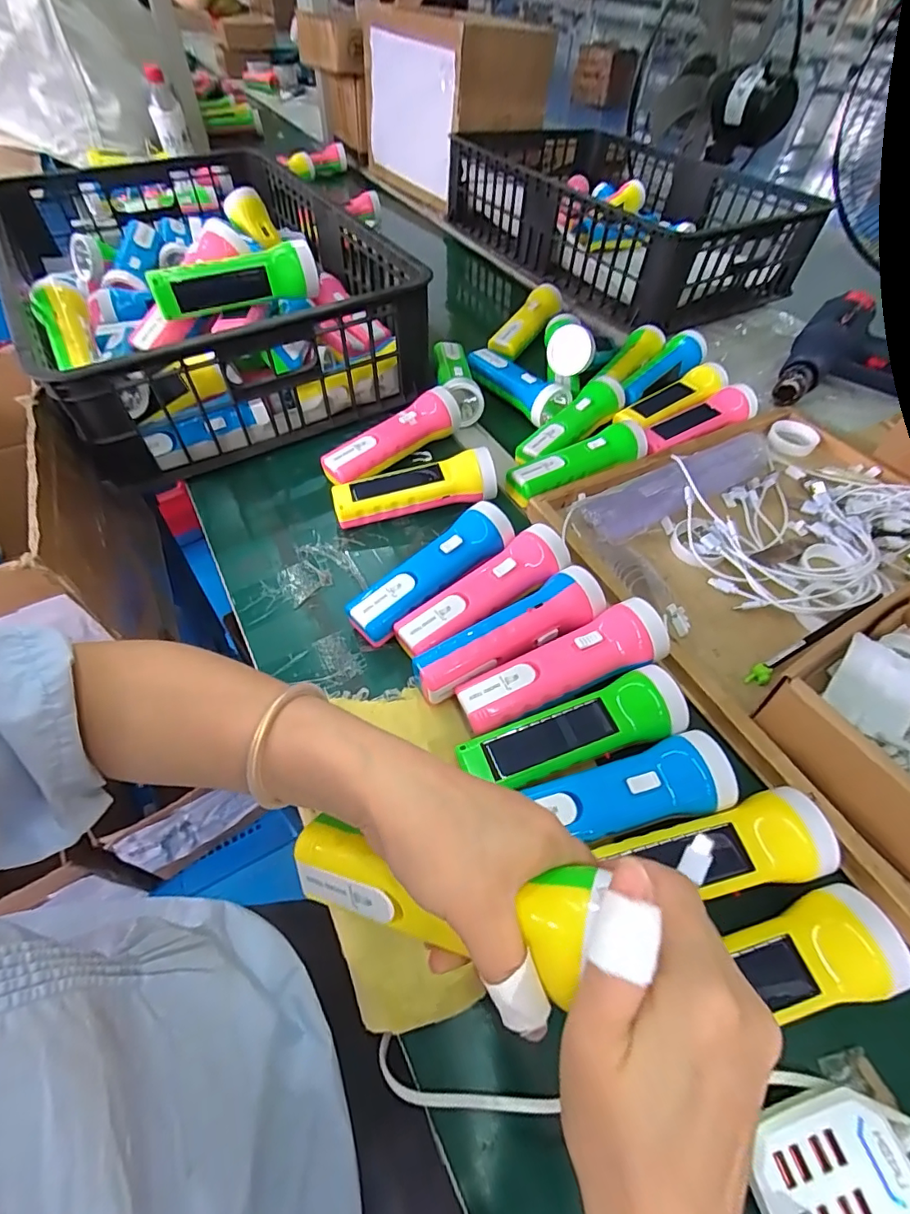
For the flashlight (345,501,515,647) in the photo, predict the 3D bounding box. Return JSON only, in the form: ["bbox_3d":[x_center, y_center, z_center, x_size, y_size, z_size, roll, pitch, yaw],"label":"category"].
[{"bbox_3d":[-0.019,-0.031,0.449,0.164,0.044,0.050,-34,62,-25],"label":"flashlight"}]

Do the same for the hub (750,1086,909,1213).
[{"bbox_3d":[0.179,0.276,0.249,0.077,0.033,0.054,-15,57,-7],"label":"hub"}]

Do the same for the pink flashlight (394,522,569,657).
[{"bbox_3d":[0.028,-0.007,0.437,0.166,0.038,0.049,-32,61,-24],"label":"pink flashlight"}]

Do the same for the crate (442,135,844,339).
[{"bbox_3d":[0.296,-0.724,0.914,0.417,0.150,0.588,-26,59,-21],"label":"crate"}]

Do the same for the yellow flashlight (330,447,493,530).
[{"bbox_3d":[-0.041,-0.120,0.514,0.163,0.046,0.051,-6,54,-7],"label":"yellow flashlight"}]

